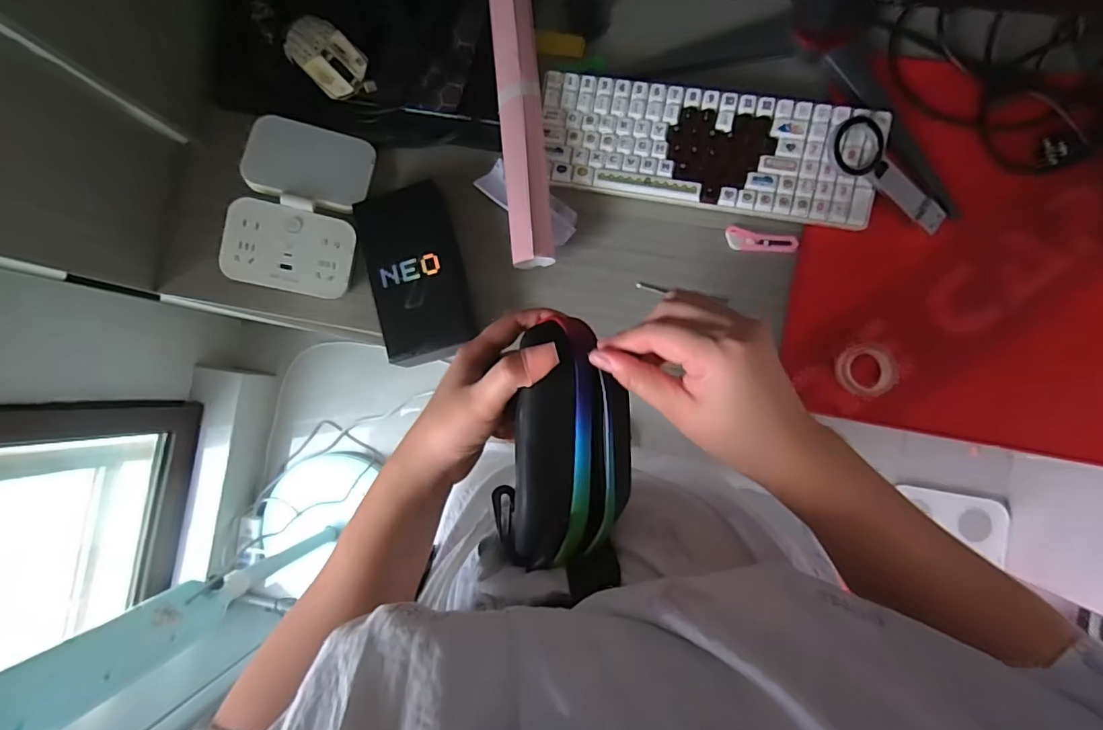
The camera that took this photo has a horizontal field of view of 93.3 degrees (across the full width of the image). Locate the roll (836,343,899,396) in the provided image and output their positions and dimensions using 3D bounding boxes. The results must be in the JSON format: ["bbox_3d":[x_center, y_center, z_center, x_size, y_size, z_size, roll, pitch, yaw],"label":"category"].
[{"bbox_3d":[0.333,0.005,0.549,0.060,0.012,0.054,2,87,6],"label":"roll"}]

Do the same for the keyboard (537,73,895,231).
[{"bbox_3d":[0.163,-0.232,0.551,0.347,0.026,0.117,11,88,6],"label":"keyboard"}]

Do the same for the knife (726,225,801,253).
[{"bbox_3d":[0.230,-0.136,0.572,0.076,0.005,0.023,8,88,6],"label":"knife"}]

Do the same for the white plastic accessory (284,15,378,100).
[{"bbox_3d":[-0.244,-0.338,0.582,0.098,0.033,0.058,44,96,2],"label":"white plastic accessory"}]

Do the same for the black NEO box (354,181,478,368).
[{"bbox_3d":[-0.148,-0.098,0.576,0.091,0.041,0.185,-15,86,5],"label":"black NEO box"}]

